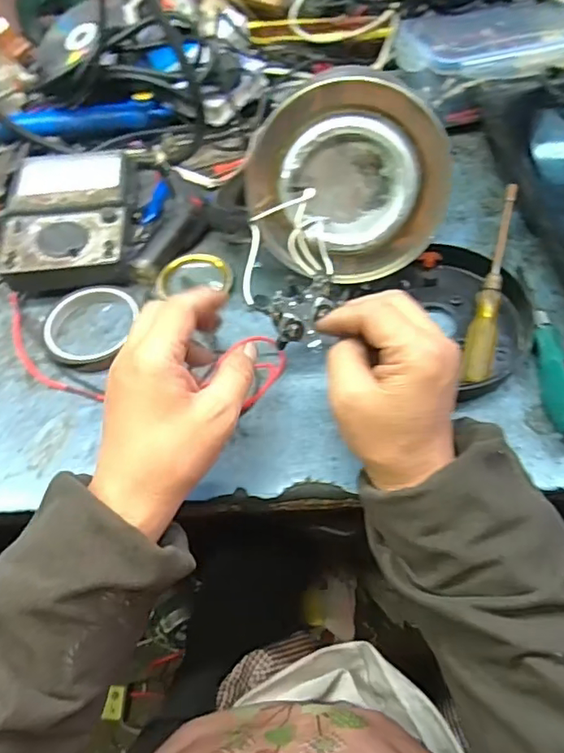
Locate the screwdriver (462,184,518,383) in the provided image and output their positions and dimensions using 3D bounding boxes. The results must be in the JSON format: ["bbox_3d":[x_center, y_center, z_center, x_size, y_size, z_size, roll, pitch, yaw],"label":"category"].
[{"bbox_3d":[0.182,-0.082,0.468,0.022,0.023,0.199,16,67,14],"label":"screwdriver"}]

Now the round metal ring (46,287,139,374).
[{"bbox_3d":[-0.177,-0.048,0.495,0.074,0.013,0.085,7,57,8],"label":"round metal ring"}]

